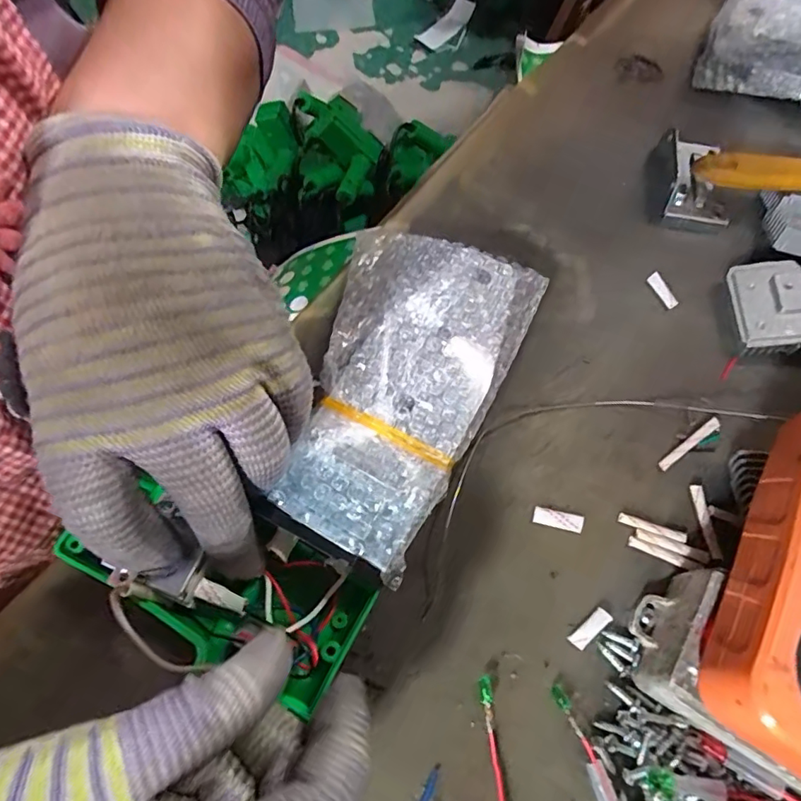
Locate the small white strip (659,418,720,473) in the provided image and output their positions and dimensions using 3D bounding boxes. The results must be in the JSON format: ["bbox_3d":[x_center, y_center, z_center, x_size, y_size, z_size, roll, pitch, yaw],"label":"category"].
[{"bbox_3d":[0.139,0.021,0.249,0.037,0.005,0.005,-34,72,-14],"label":"small white strip"}]

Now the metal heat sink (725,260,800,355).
[{"bbox_3d":[0.201,-0.047,0.268,0.058,0.020,0.047,1,67,0],"label":"metal heat sink"}]

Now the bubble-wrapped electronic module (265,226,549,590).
[{"bbox_3d":[0.001,-0.011,0.224,0.086,0.018,0.153,19,64,7],"label":"bubble-wrapped electronic module"}]

